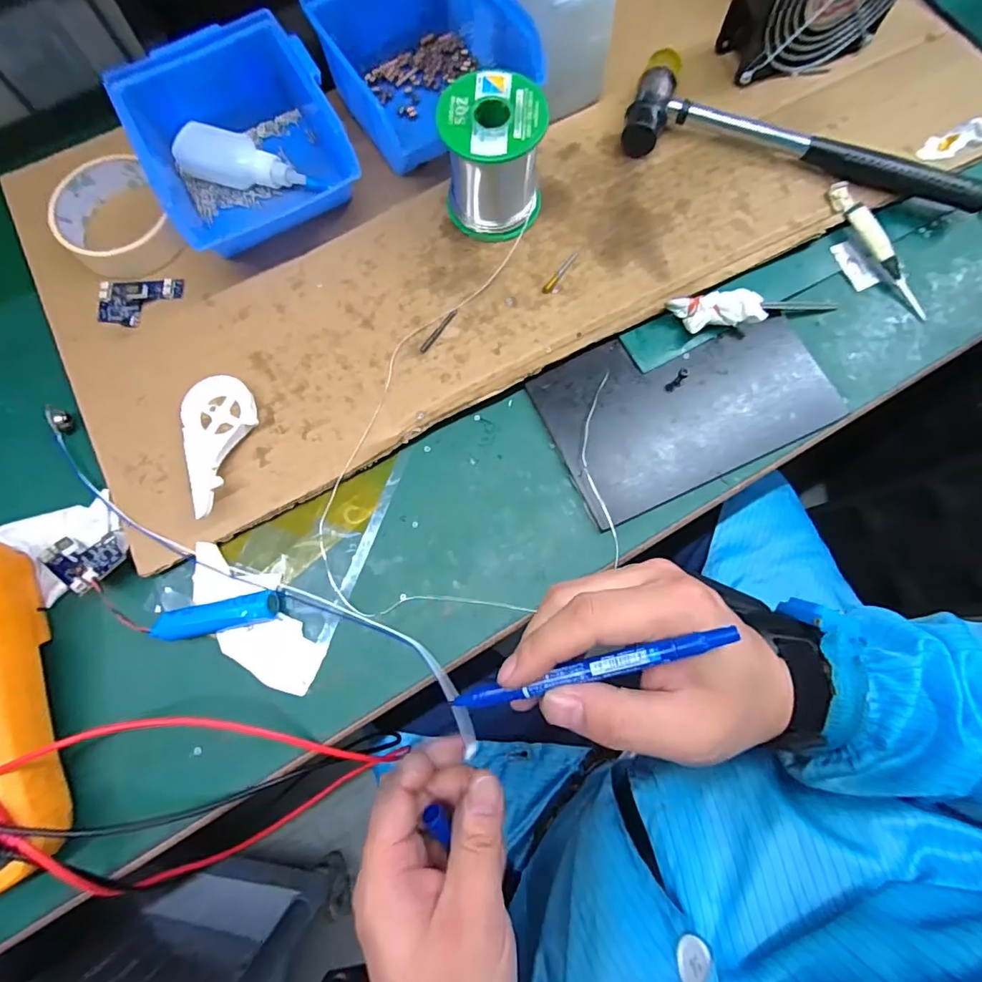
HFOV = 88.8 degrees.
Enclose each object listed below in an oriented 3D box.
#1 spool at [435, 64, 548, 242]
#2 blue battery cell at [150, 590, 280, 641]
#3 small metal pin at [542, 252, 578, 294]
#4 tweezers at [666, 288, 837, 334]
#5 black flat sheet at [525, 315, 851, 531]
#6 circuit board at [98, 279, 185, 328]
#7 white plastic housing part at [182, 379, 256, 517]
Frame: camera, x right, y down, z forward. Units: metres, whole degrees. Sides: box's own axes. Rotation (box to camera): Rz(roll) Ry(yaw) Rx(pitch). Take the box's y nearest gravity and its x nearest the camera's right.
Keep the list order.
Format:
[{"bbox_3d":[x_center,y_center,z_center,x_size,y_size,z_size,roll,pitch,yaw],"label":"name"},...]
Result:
[{"bbox_3d":[0.001,-0.225,0.342,0.065,0.069,0.069,-9,80,-2],"label":"spool"},{"bbox_3d":[-0.164,0.076,0.304,0.069,0.018,0.018,-13,80,-3],"label":"blue battery cell"},{"bbox_3d":[0.050,-0.156,0.356,0.006,0.004,0.040,38,82,6],"label":"small metal pin"},{"bbox_3d":[0.185,-0.128,0.350,0.124,0.021,0.024,-10,80,-2],"label":"tweezers"},{"bbox_3d":[0.133,-0.063,0.340,0.187,0.010,0.112,-24,79,-5],"label":"black flat sheet"},{"bbox_3d":[-0.253,-0.136,0.358,0.058,0.007,0.035,-1,80,-1],"label":"circuit board"},{"bbox_3d":[-0.176,-0.030,0.319,0.043,0.016,0.094,-3,67,-1],"label":"white plastic housing part"}]

